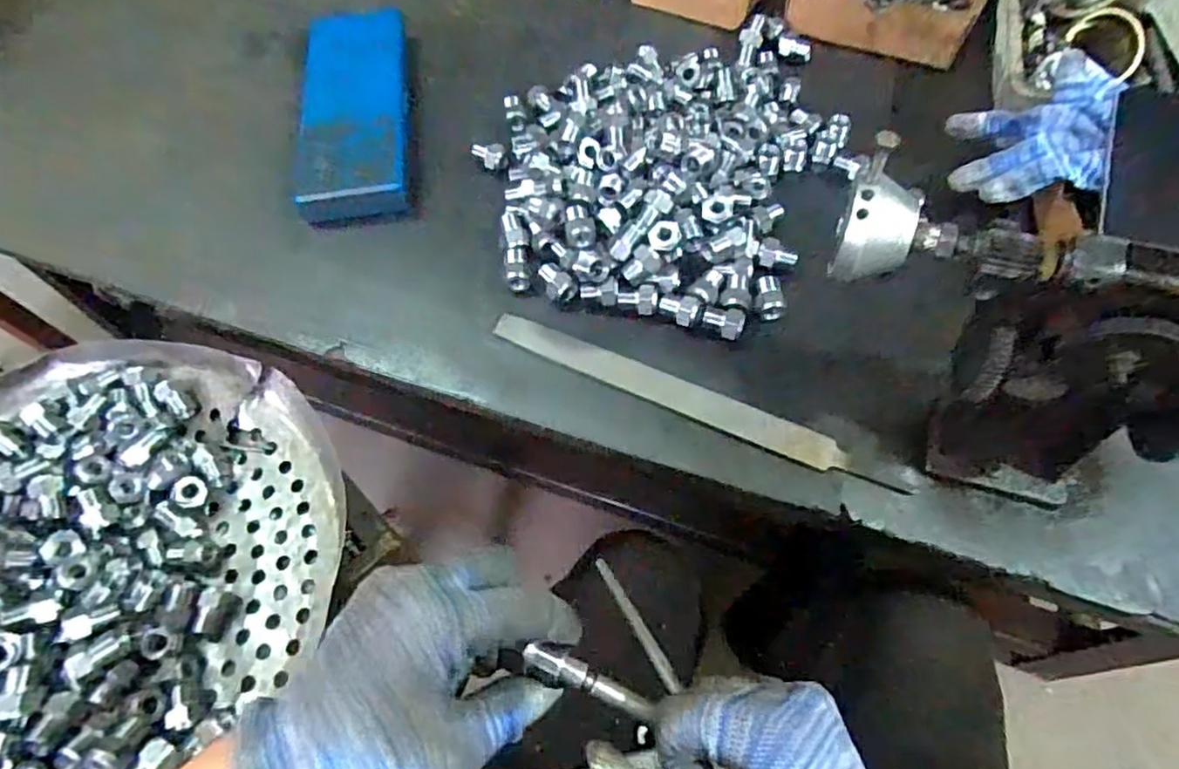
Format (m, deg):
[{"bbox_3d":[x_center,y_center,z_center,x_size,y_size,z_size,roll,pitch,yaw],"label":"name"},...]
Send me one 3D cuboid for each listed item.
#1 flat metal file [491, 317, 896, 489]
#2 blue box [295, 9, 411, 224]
[{"bbox_3d":[0.062,0.008,0.451,0.282,0.006,0.020,23,77,15],"label":"flat metal file"},{"bbox_3d":[-0.201,-0.239,0.574,0.087,0.028,0.224,-7,62,-2],"label":"blue box"}]

